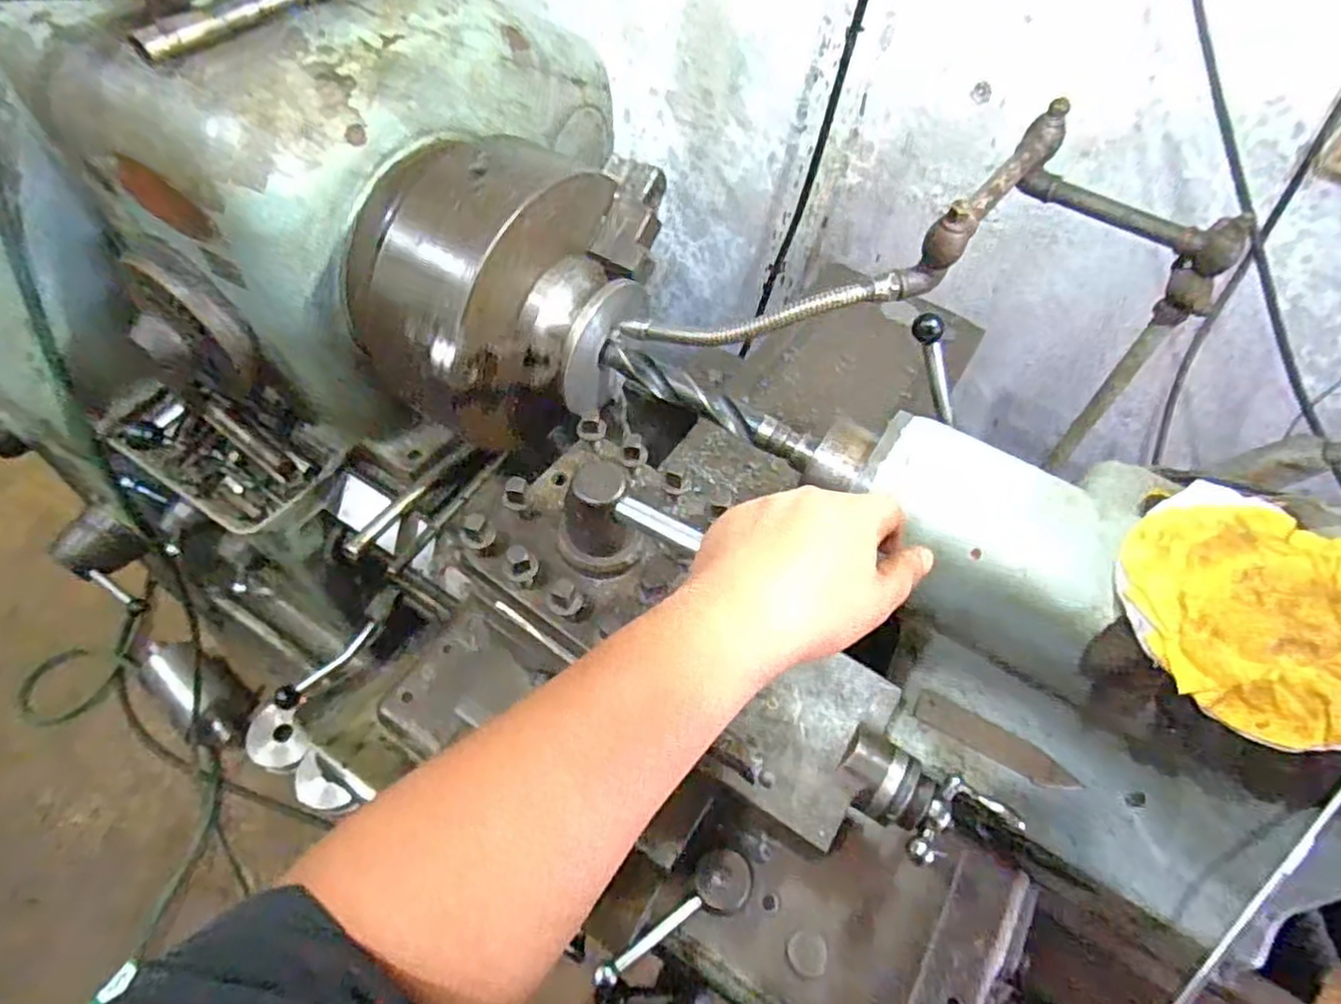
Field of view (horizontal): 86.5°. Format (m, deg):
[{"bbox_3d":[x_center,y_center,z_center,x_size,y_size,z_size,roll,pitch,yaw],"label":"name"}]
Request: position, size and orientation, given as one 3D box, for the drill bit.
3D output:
[{"bbox_3d":[0.029,-0.086,0.610,0.206,0.023,0.024,30,60,15],"label":"drill bit"}]

